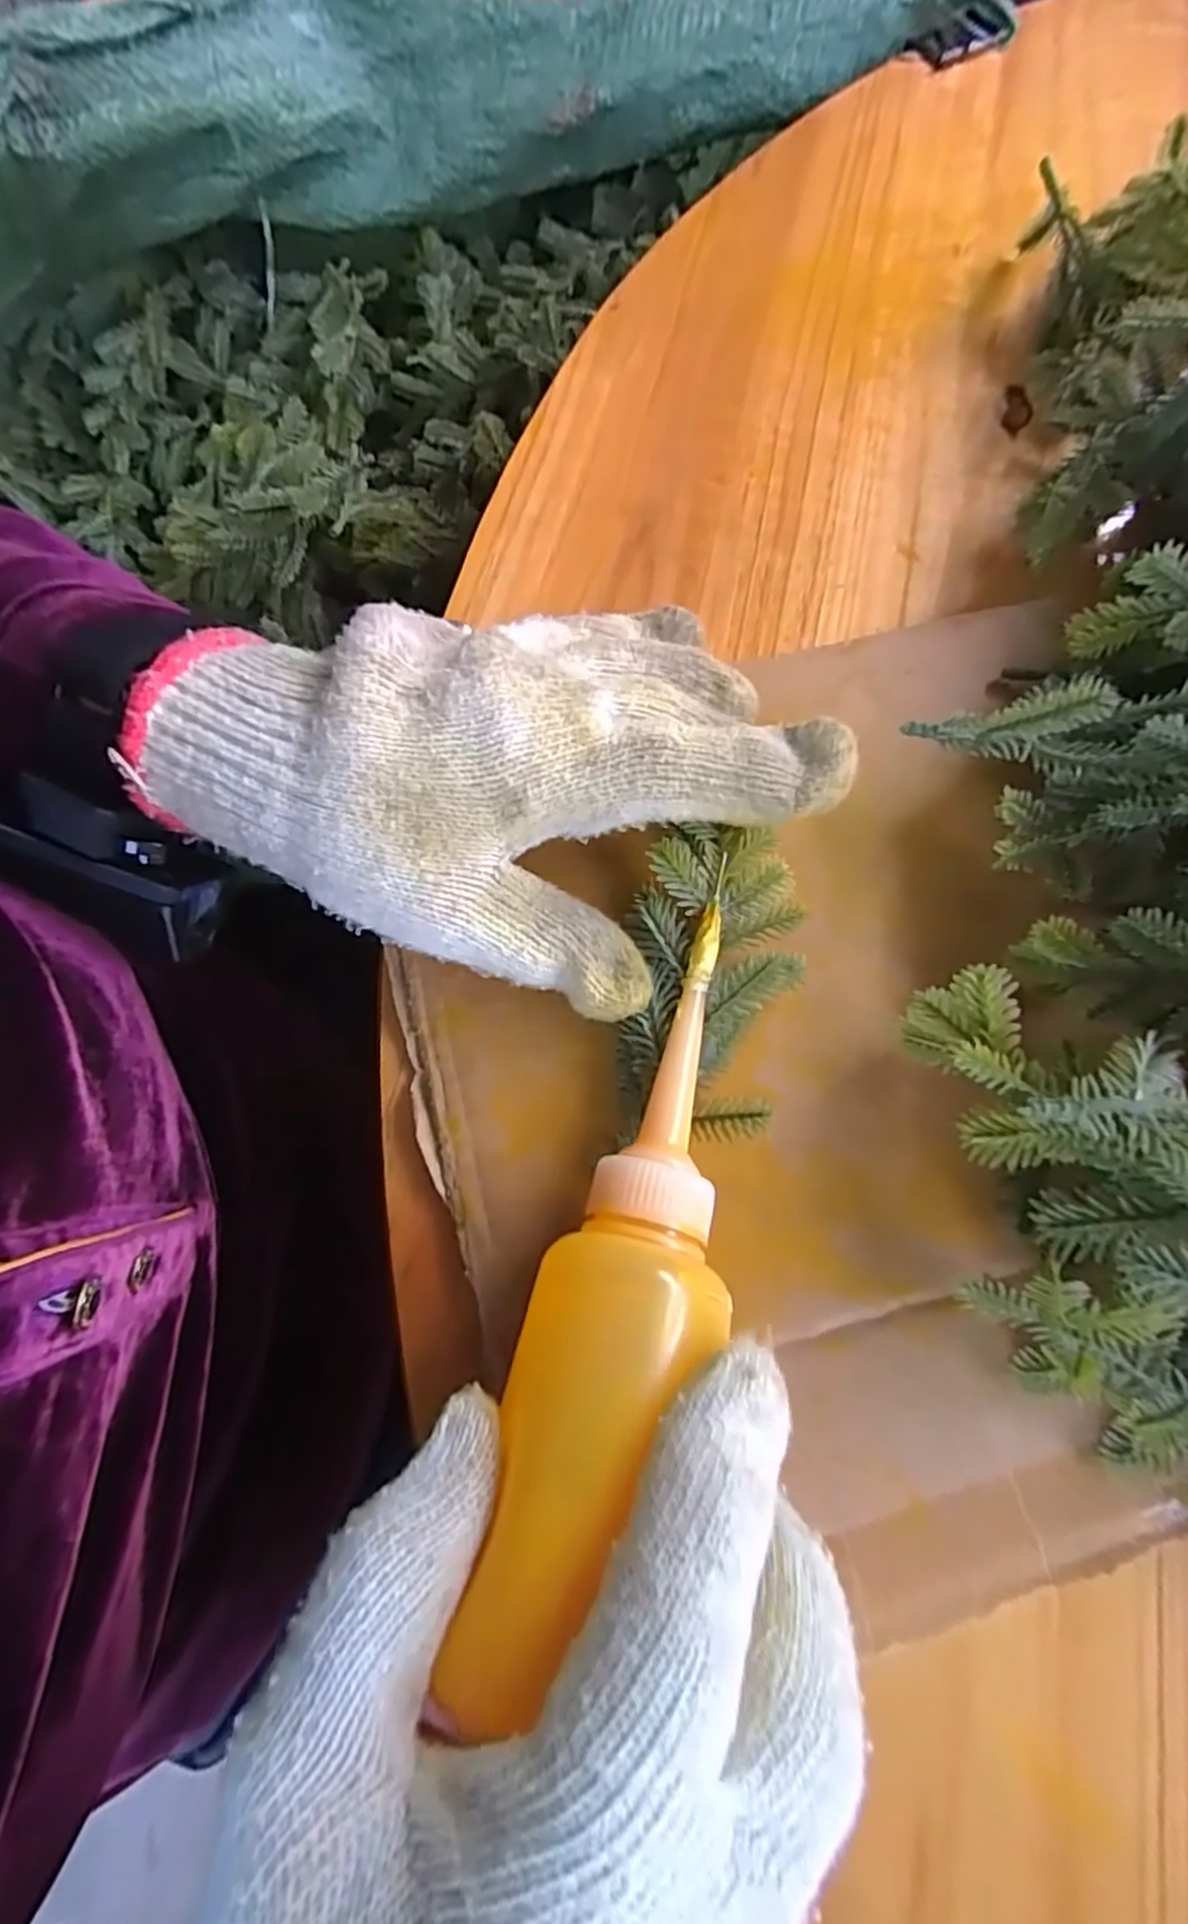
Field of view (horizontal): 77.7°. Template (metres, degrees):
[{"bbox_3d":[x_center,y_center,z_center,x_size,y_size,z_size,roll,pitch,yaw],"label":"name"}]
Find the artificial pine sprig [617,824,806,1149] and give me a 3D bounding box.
[{"bbox_3d":[0.033,0.002,0.209,0.047,0.024,0.094,12,70,4],"label":"artificial pine sprig"}]

